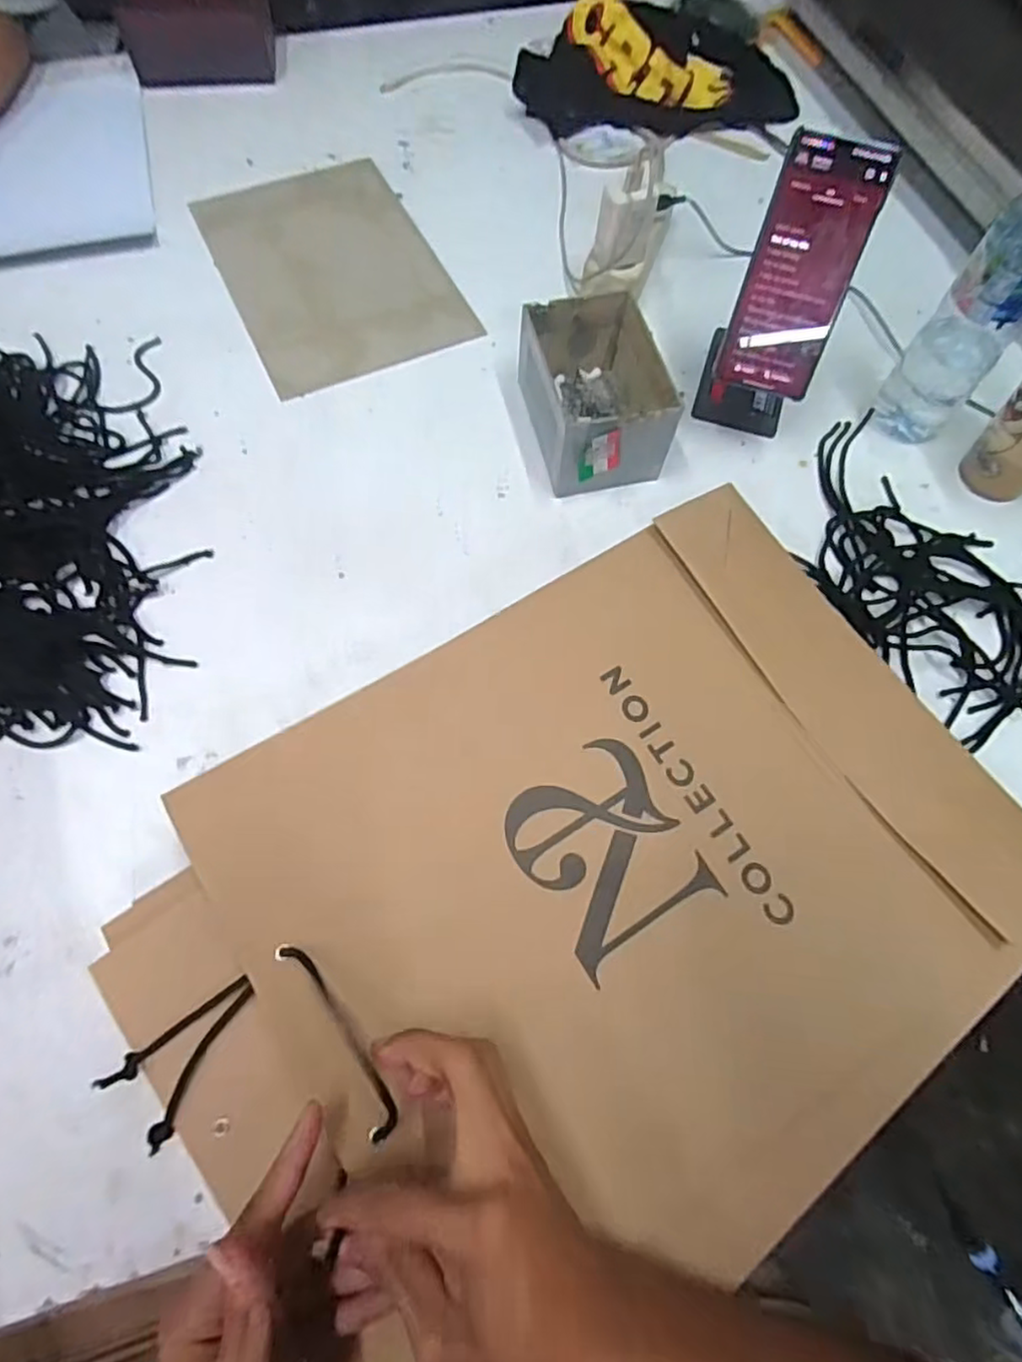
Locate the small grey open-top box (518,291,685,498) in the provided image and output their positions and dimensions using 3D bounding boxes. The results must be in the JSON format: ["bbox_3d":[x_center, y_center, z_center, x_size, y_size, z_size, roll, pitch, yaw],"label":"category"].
[{"bbox_3d":[0.071,-0.244,0.558,0.098,0.079,0.153,-13,69,-7],"label":"small grey open-top box"}]

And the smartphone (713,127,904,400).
[{"bbox_3d":[0.221,-0.312,0.495,0.077,0.167,0.010,17,29,5],"label":"smartphone"}]

